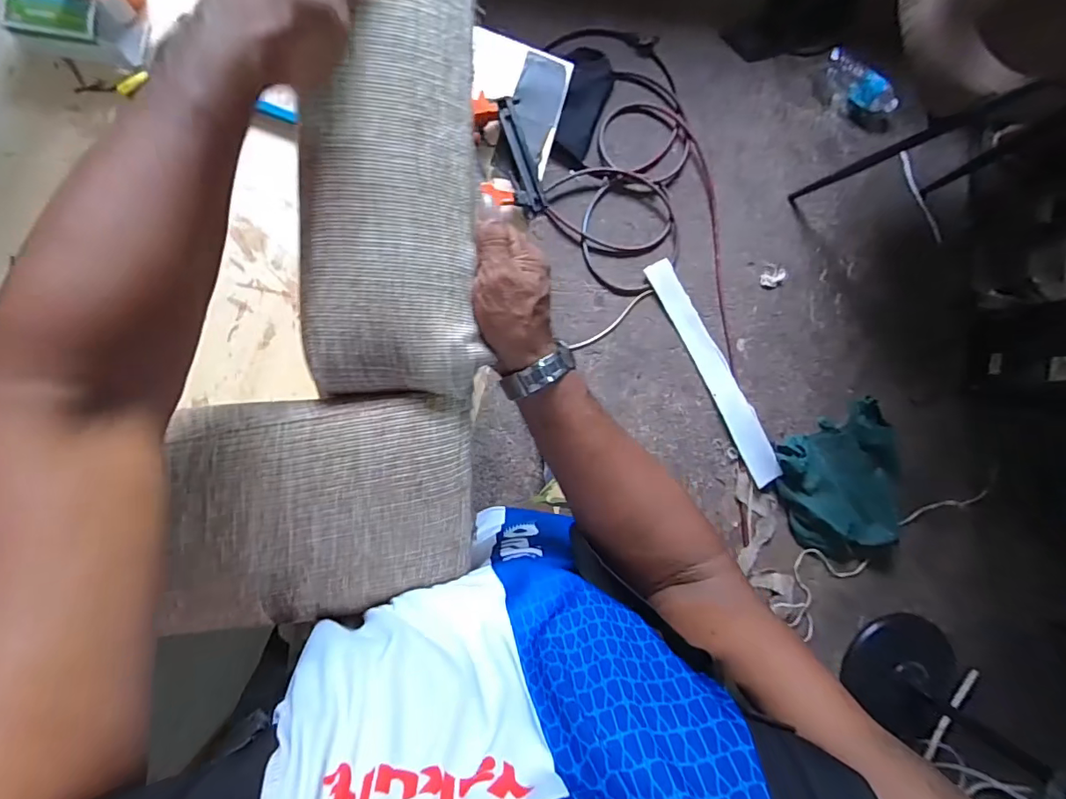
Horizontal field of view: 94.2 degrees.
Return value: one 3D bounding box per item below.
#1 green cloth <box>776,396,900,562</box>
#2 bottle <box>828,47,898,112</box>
[{"bbox_3d":[0.913,0.260,1.441,0.376,0.065,0.407,-25,92,-3],"label":"green cloth"},{"bbox_3d":[0.967,-0.932,1.450,0.253,0.069,0.070,43,85,-7],"label":"bottle"}]

